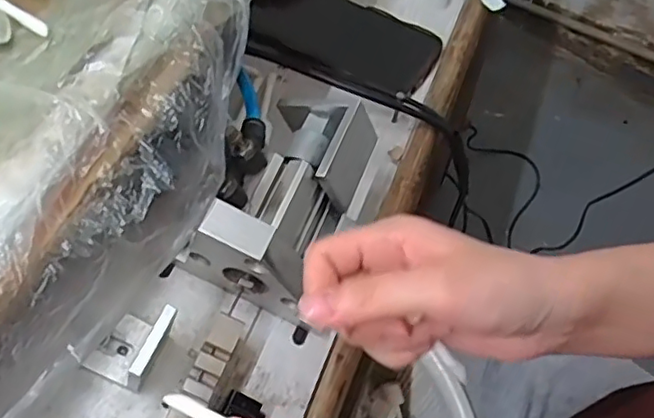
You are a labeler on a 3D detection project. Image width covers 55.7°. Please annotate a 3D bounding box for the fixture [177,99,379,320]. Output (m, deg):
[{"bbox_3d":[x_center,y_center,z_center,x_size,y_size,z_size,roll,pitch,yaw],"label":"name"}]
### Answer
[{"bbox_3d":[-0.025,-0.008,0.373,0.074,0.084,0.133,21,61,11],"label":"fixture"}]

